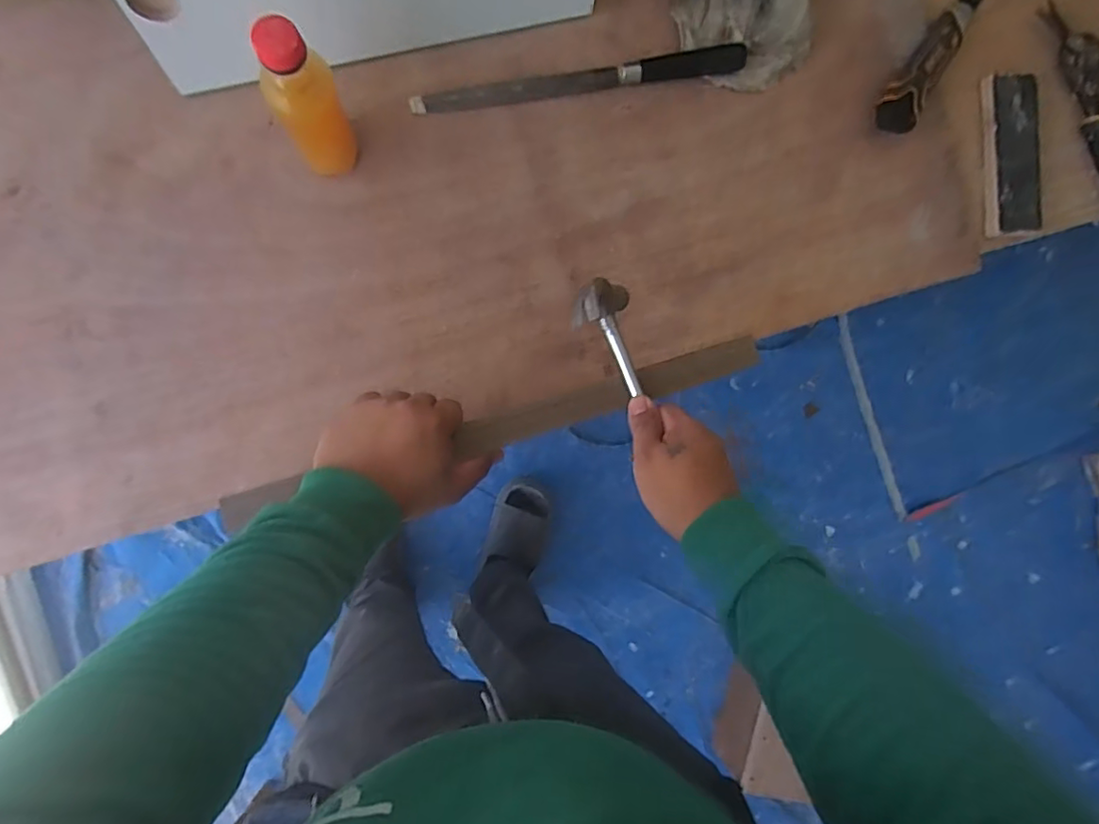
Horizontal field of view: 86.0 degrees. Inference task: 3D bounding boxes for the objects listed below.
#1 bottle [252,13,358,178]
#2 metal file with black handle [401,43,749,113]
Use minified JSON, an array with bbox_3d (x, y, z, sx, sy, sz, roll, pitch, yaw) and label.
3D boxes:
[{"bbox_3d":[-0.180,-0.228,0.456,0.052,0.174,0.046,-29,96,-7],"label":"bottle"},{"bbox_3d":[0.034,-0.324,0.571,0.329,0.020,0.023,-12,94,-9],"label":"metal file with black handle"}]

